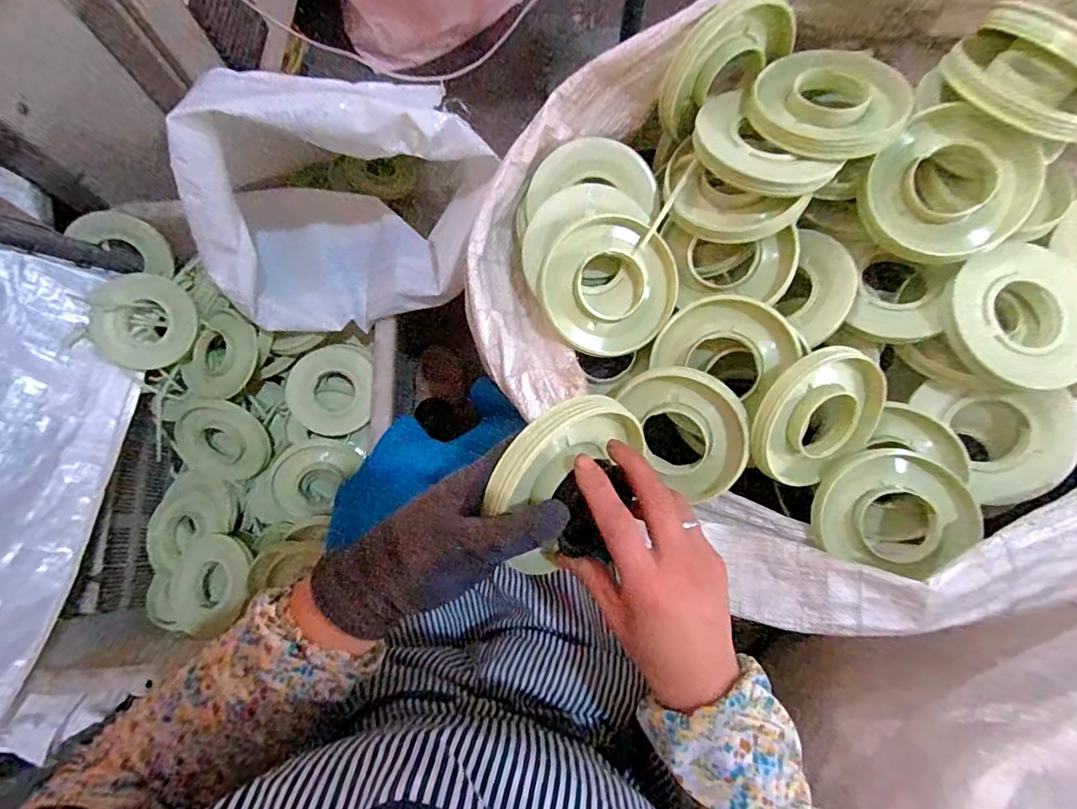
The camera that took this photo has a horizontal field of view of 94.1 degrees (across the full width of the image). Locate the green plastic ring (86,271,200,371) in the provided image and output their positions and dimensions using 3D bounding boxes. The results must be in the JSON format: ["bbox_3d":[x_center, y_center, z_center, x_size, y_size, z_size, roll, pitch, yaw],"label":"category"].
[{"bbox_3d":[-0.555,-0.116,0.707,0.123,0.007,0.130,-2,97,-19],"label":"green plastic ring"}]

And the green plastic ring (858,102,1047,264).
[{"bbox_3d":[0.364,-0.192,0.447,0.124,0.025,0.124,3,98,19],"label":"green plastic ring"}]

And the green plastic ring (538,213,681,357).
[{"bbox_3d":[0.068,-0.113,0.488,0.126,0.021,0.127,-1,101,-3],"label":"green plastic ring"}]

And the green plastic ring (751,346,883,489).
[{"bbox_3d":[0.252,0.006,0.461,0.138,0.042,0.118,-29,116,-3],"label":"green plastic ring"}]

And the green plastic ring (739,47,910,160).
[{"bbox_3d":[0.258,-0.270,0.448,0.126,0.032,0.114,43,79,9],"label":"green plastic ring"}]

